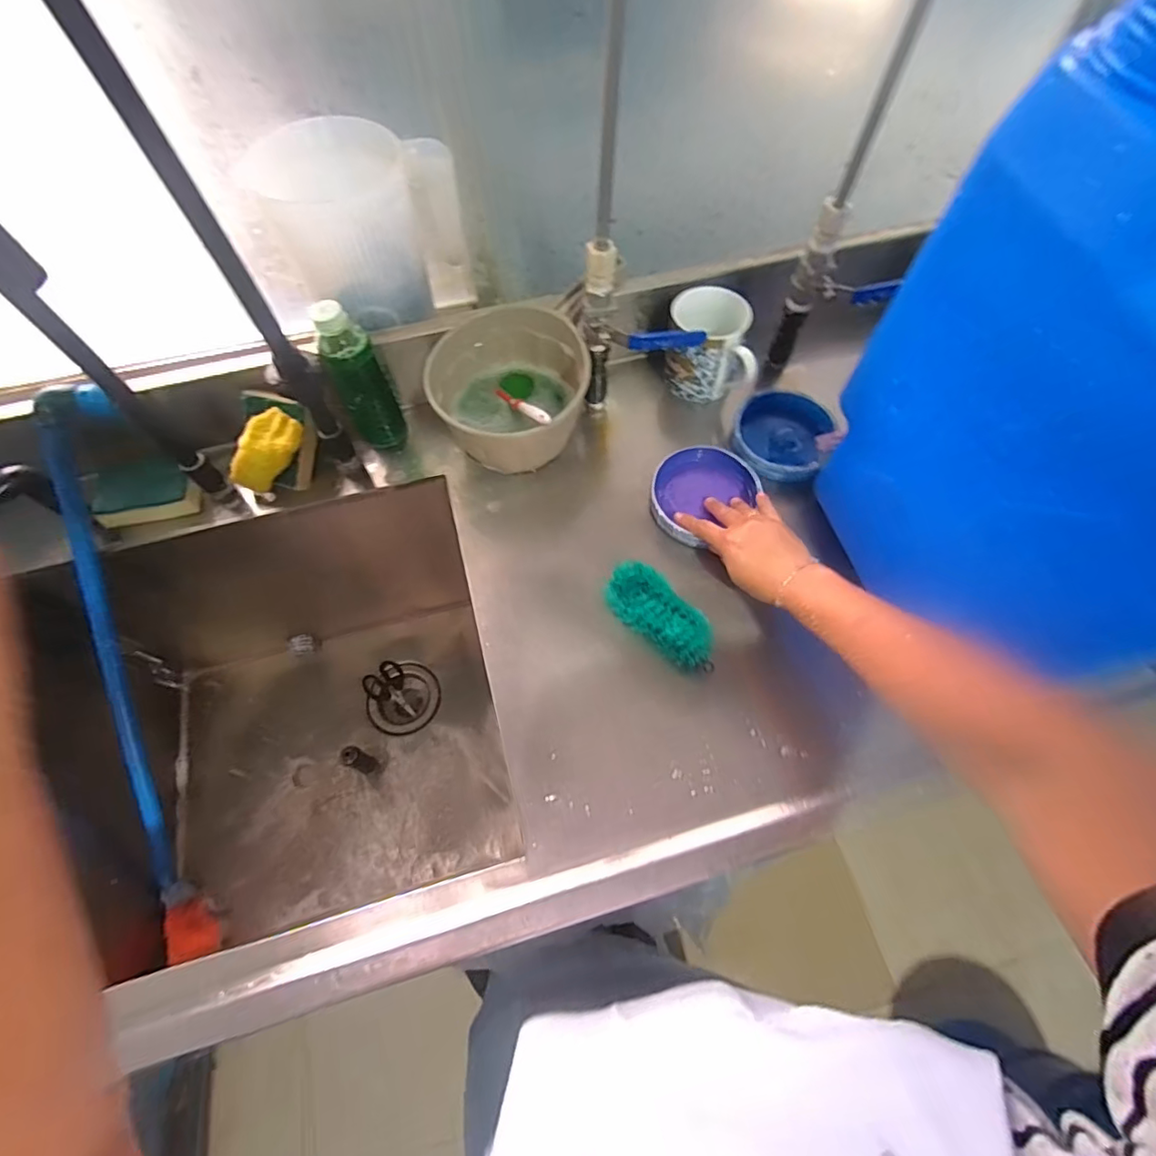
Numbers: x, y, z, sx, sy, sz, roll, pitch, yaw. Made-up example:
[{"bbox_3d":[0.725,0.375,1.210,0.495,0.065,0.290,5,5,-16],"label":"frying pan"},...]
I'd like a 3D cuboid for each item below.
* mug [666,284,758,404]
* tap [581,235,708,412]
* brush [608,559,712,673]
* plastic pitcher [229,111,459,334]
[{"bbox_3d":[0.154,-0.274,0.668,0.102,0.104,0.114,5,63,3],"label":"mug"},{"bbox_3d":[0.067,-0.245,0.600,0.123,0.205,0.039,12,64,6],"label":"tap"},{"bbox_3d":[0.083,0.041,0.564,0.129,0.045,0.059,42,70,19],"label":"brush"},{"bbox_3d":[-0.225,-0.375,0.591,0.191,0.153,0.126,-19,65,-9],"label":"plastic pitcher"}]

